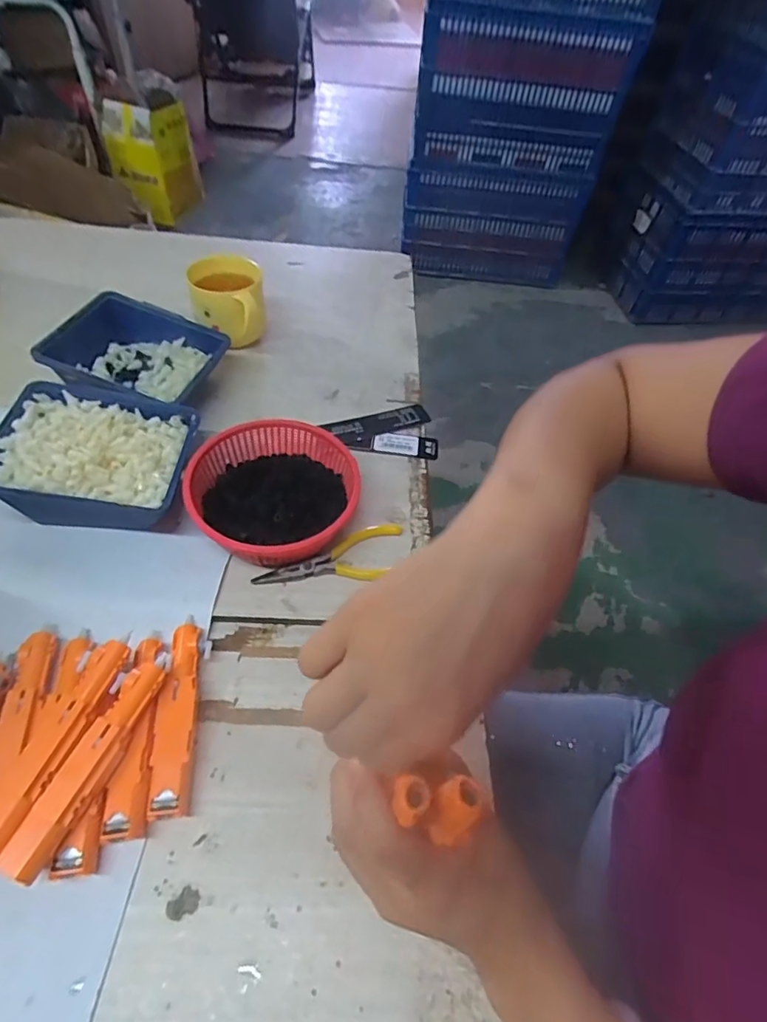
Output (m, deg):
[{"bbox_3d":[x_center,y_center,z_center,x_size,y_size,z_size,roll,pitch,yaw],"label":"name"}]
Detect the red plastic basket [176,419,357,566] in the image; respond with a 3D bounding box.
[{"bbox_3d":[-0.091,-0.012,0.431,0.130,0.048,0.134,3,52,-4],"label":"red plastic basket"}]

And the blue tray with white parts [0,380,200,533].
[{"bbox_3d":[-0.228,-0.041,0.424,0.133,0.066,0.124,3,52,-4],"label":"blue tray with white parts"}]

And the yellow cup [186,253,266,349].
[{"bbox_3d":[-0.168,-0.225,0.569,0.074,0.078,0.080,-5,53,-10],"label":"yellow cup"}]

